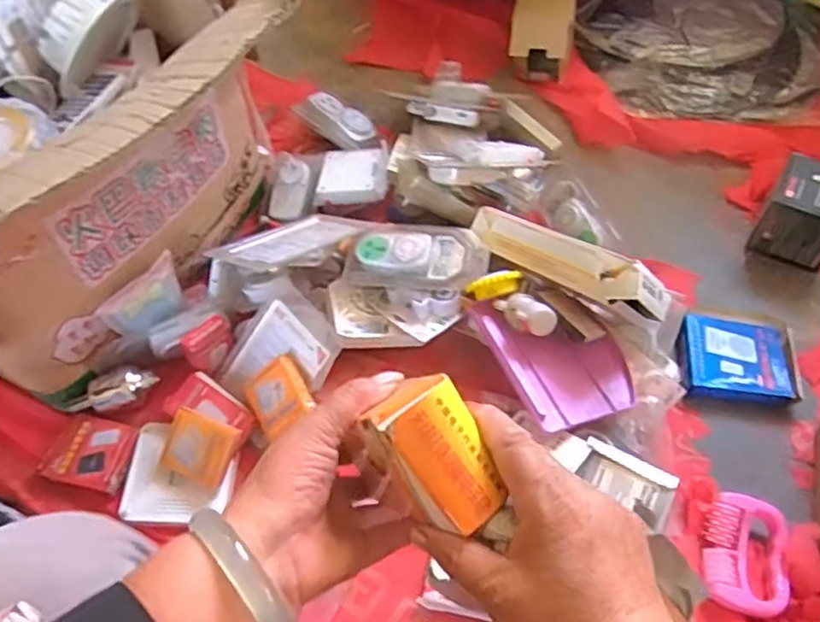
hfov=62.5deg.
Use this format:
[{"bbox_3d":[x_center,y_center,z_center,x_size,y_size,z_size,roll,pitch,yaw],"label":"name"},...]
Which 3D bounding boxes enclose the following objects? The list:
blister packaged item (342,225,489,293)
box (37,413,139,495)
[{"bbox_3d":[0.010,-0.075,0.932,0.191,0.052,0.099,8,57,5],"label":"blister packaged item"},{"bbox_3d":[-0.395,0.176,0.843,0.110,0.017,0.087,14,58,8],"label":"box"}]

